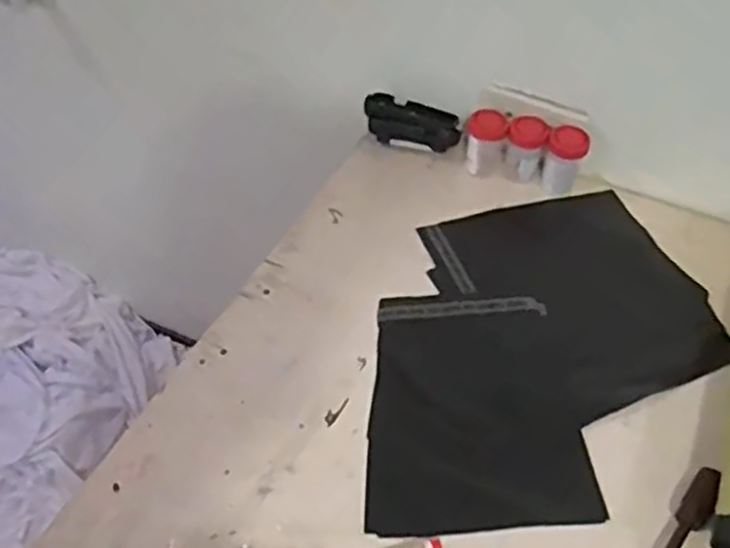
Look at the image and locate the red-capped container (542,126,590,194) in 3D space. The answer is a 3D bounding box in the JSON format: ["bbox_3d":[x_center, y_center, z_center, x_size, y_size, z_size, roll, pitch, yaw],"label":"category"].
[{"bbox_3d":[0.221,-0.124,0.796,0.041,0.078,0.036,18,50,13],"label":"red-capped container"}]

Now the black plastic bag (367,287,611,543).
[{"bbox_3d":[0.090,0.107,0.627,0.180,0.012,0.231,-2,49,-4],"label":"black plastic bag"}]

